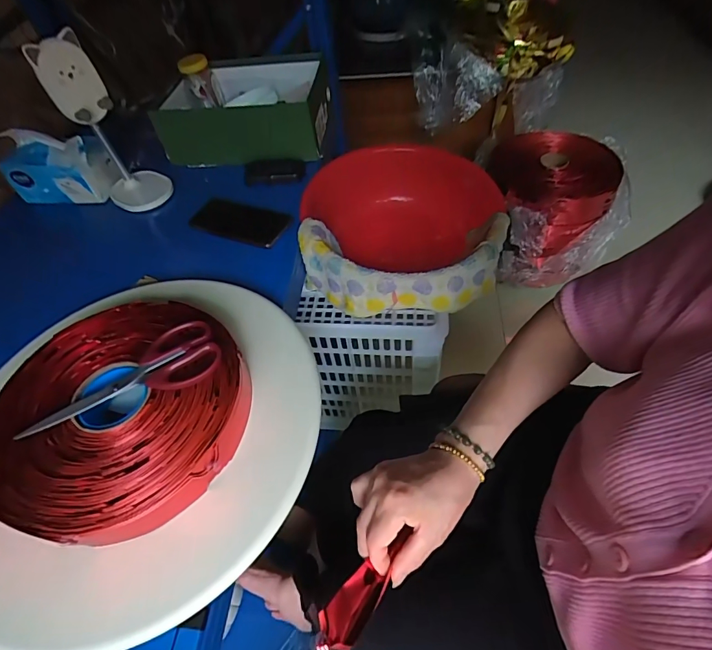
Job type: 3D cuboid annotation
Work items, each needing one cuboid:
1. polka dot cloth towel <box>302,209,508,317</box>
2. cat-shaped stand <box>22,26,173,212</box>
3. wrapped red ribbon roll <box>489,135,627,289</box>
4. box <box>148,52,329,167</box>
[{"bbox_3d":[0.073,-0.088,0.639,0.316,0.100,0.139,-1,53,6],"label":"polka dot cloth towel"},{"bbox_3d":[-0.405,-0.317,0.667,0.100,0.245,0.107,-30,56,-16],"label":"cat-shaped stand"},{"bbox_3d":[0.597,-0.363,1.273,0.373,0.308,0.355,-3,53,4],"label":"wrapped red ribbon roll"},{"bbox_3d":[-0.225,-0.429,0.816,0.336,0.109,0.239,1,53,6],"label":"box"}]

